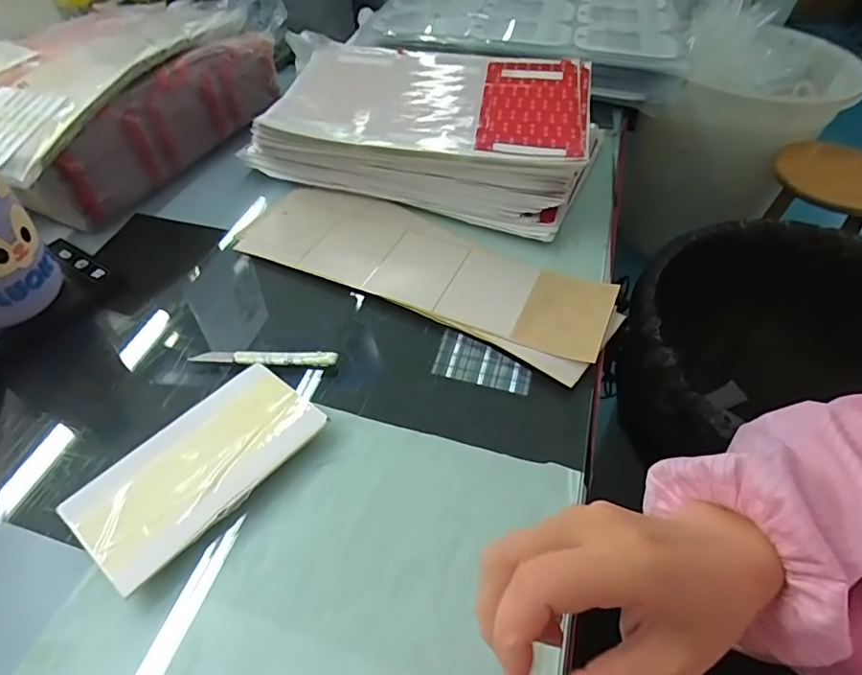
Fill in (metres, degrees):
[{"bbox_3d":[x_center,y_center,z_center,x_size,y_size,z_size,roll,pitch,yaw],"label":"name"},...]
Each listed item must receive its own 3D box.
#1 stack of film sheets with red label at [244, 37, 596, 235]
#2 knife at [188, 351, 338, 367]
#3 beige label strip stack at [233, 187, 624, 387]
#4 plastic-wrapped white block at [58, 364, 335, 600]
[{"bbox_3d":[-0.005,-0.235,0.585,0.339,0.072,0.246,12,49,10],"label":"stack of film sheets with red label"},{"bbox_3d":[-0.129,0.017,0.415,0.112,0.010,0.011,2,48,1],"label":"knife"},{"bbox_3d":[-0.010,-0.067,0.479,0.343,0.012,0.116,23,52,19],"label":"beige label strip stack"},{"bbox_3d":[-0.147,0.082,0.347,0.080,0.017,0.147,32,56,25],"label":"plastic-wrapped white block"}]

